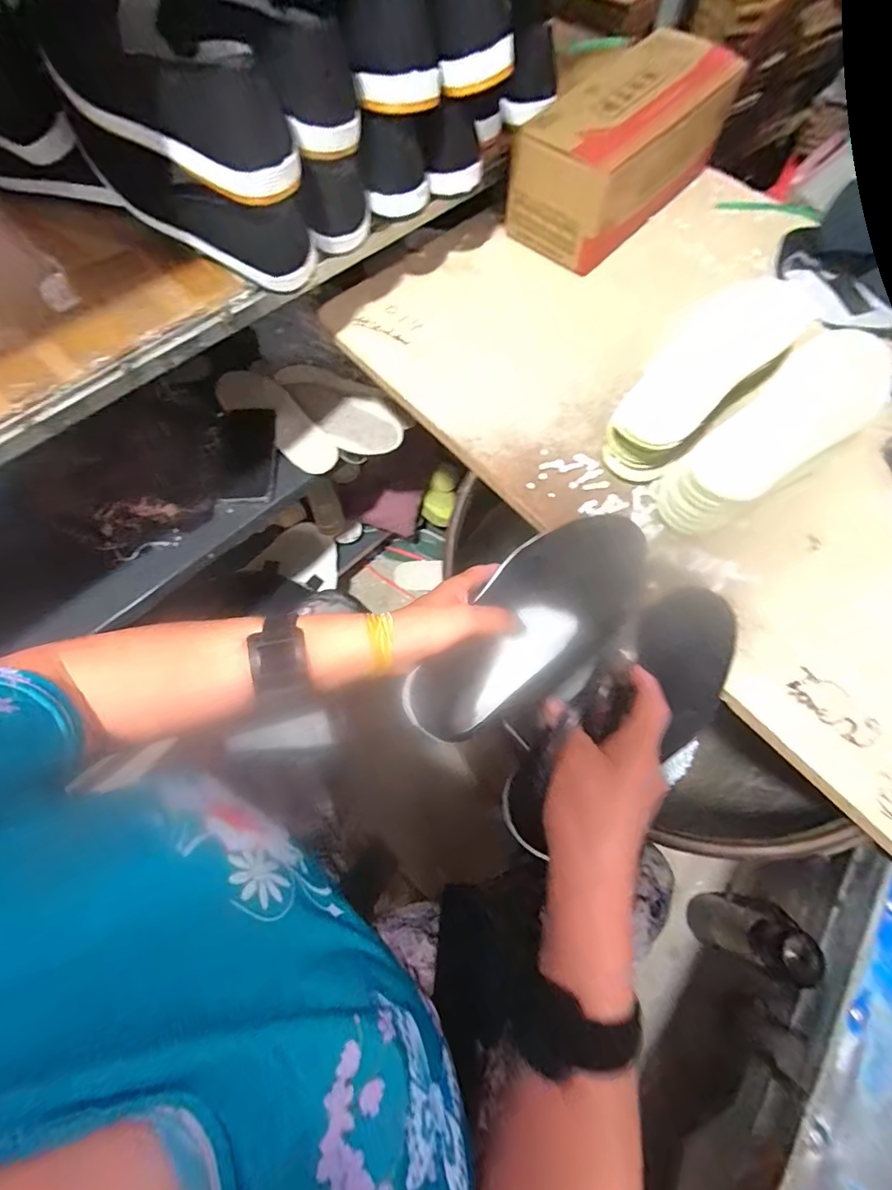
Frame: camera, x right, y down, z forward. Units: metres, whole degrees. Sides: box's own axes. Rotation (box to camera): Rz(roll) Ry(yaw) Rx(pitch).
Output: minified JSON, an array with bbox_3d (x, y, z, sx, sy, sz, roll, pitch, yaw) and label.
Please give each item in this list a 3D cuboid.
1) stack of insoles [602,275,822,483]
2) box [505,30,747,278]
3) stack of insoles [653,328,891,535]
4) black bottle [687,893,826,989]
[{"bbox_3d":[0.267,-0.229,0.500,0.099,0.072,0.265,42,71,15],"label":"stack of insoles"},{"bbox_3d":[0.220,-0.564,0.610,0.147,0.124,0.287,40,71,14],"label":"box"},{"bbox_3d":[0.326,-0.158,0.468,0.265,0.067,0.084,-35,72,-16],"label":"stack of insoles"},{"bbox_3d":[0.481,0.531,0.760,0.082,0.241,0.081,13,67,4],"label":"black bottle"}]

